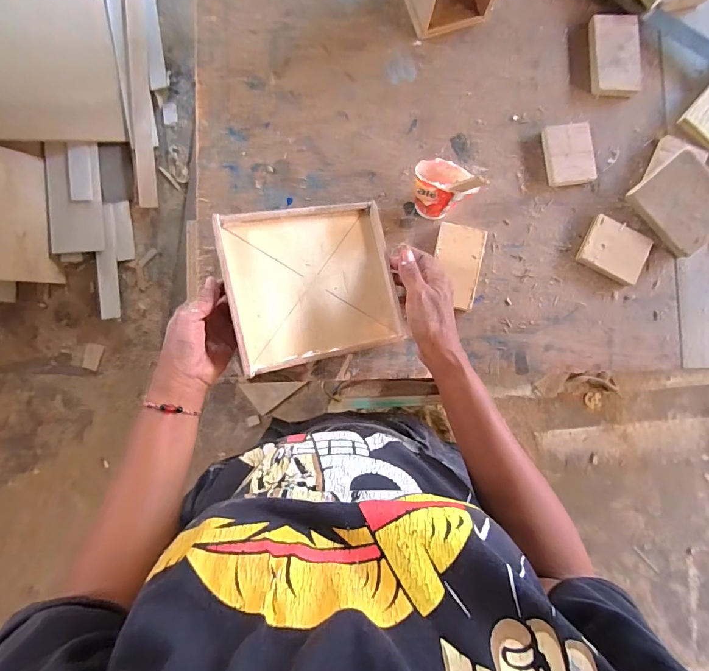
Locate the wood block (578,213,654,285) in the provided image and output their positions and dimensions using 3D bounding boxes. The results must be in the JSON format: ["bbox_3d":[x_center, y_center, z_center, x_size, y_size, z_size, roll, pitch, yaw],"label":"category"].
[{"bbox_3d":[0.317,-0.102,0.484,0.077,0.012,0.062,27,88,0],"label":"wood block"}]

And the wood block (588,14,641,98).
[{"bbox_3d":[0.325,-0.350,0.498,0.063,0.016,0.097,-3,89,-1],"label":"wood block"}]

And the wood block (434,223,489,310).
[{"bbox_3d":[0.121,-0.082,0.471,0.056,0.016,0.095,13,88,0],"label":"wood block"}]

